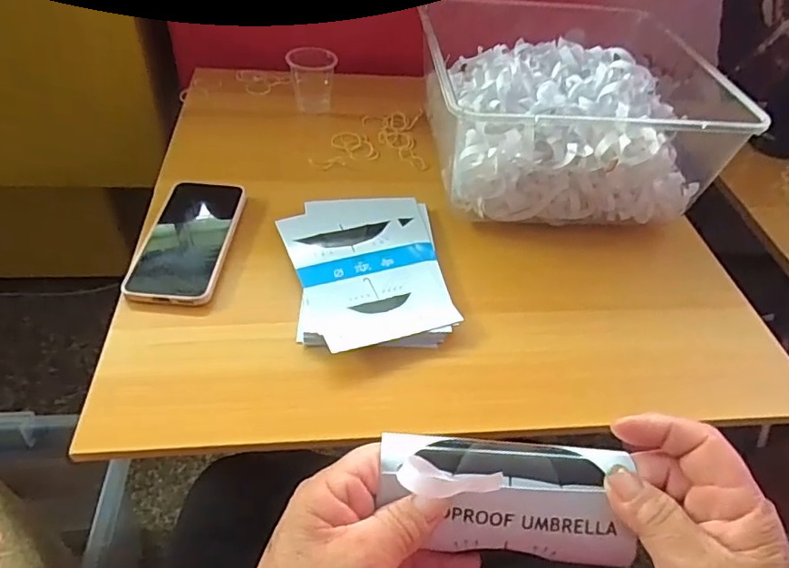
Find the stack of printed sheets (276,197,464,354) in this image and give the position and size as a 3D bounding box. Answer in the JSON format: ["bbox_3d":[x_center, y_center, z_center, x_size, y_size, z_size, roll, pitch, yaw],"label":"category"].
[{"bbox_3d":[-0.026,-0.021,0.516,0.143,0.014,0.198,-8,48,-14],"label":"stack of printed sheets"}]

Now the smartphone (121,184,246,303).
[{"bbox_3d":[-0.198,-0.045,0.523,0.079,0.007,0.164,4,46,-2],"label":"smartphone"}]

